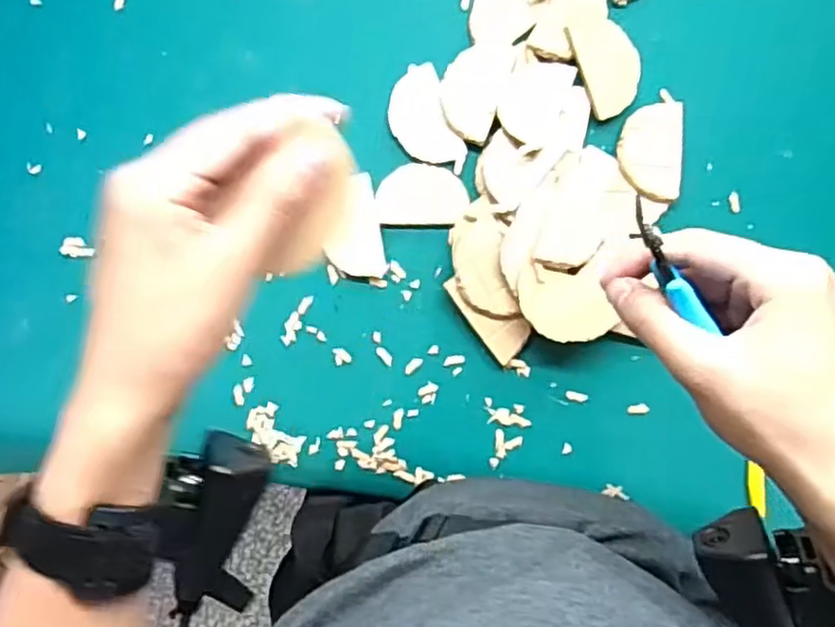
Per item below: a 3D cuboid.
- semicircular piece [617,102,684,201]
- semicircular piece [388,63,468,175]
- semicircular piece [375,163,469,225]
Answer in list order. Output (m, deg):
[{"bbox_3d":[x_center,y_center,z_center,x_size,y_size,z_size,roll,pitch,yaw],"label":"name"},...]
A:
[{"bbox_3d":[0.164,-0.113,0.484,0.044,0.009,0.068,-1,88,2],"label":"semicircular piece"},{"bbox_3d":[0.005,-0.135,0.491,0.042,0.004,0.078,-22,87,1],"label":"semicircular piece"},{"bbox_3d":[0.003,-0.084,0.488,0.063,0.004,0.043,1,88,2],"label":"semicircular piece"}]

